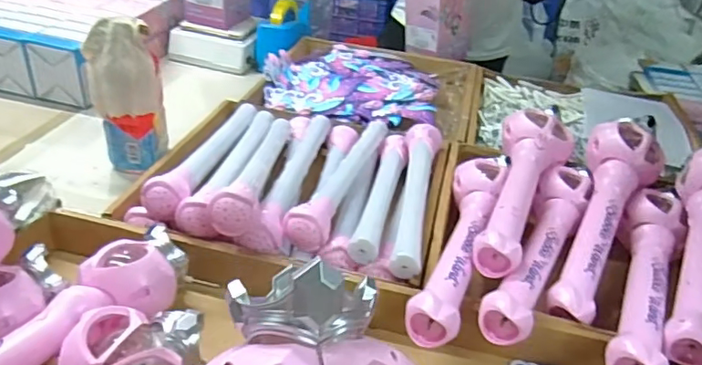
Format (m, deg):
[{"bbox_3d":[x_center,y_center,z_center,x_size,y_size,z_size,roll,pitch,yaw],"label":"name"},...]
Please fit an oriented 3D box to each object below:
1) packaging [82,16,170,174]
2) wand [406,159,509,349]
[{"bbox_3d":[-0.312,-0.116,0.761,0.092,0.206,0.064,-10,37,-21],"label":"packaging"},{"bbox_3d":[0.134,0.052,0.631,0.066,0.048,0.349,14,35,13],"label":"wand"}]

